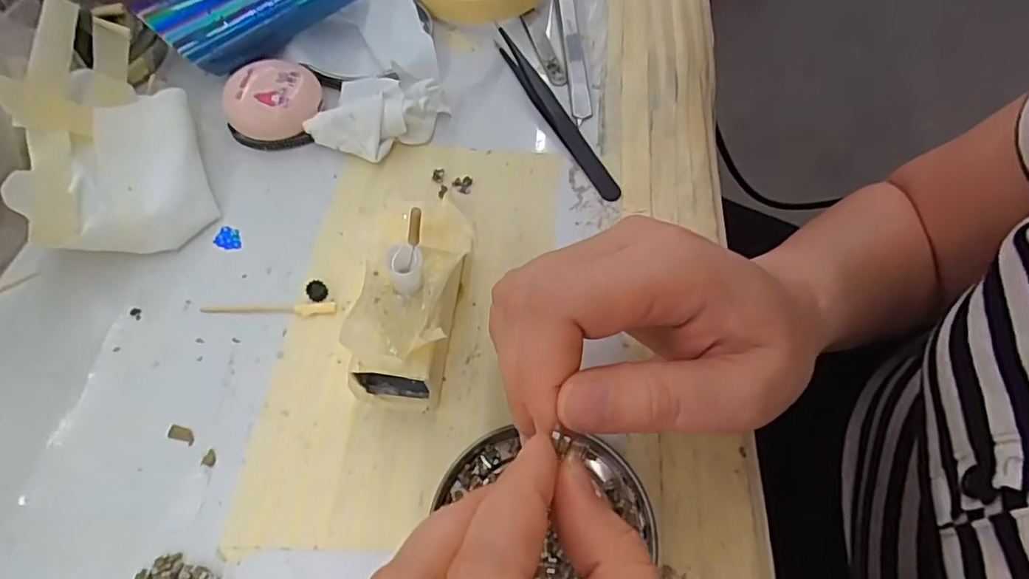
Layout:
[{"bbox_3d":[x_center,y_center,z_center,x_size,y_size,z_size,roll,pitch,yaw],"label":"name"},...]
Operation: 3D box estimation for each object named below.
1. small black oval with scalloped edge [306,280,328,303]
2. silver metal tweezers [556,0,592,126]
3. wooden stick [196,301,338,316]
[{"bbox_3d":[-0.088,0.000,0.258,0.009,0.006,0.010,-31,66,-17],"label":"small black oval with scalloped edge"},{"bbox_3d":[0.033,-0.158,0.343,0.012,0.010,0.145,-2,61,-3],"label":"silver metal tweezers"},{"bbox_3d":[-0.109,0.008,0.255,0.060,0.004,0.006,1,61,-1],"label":"wooden stick"}]

